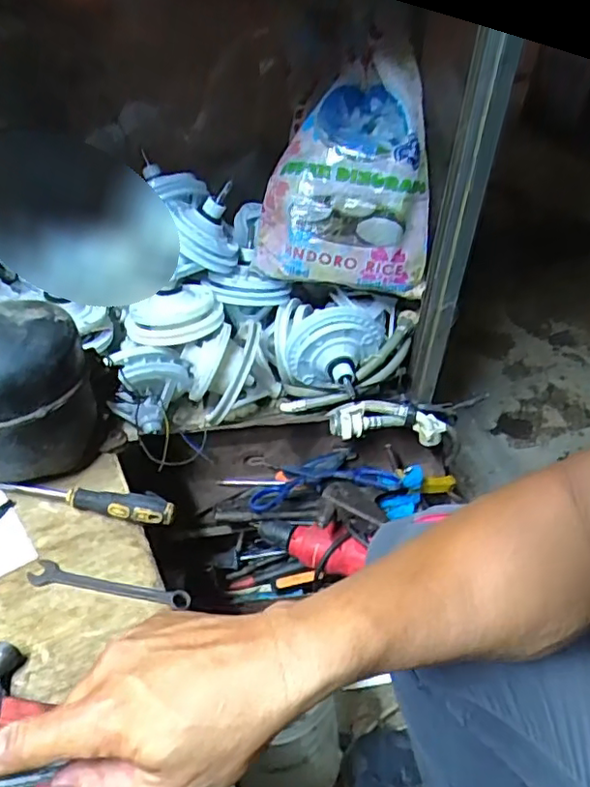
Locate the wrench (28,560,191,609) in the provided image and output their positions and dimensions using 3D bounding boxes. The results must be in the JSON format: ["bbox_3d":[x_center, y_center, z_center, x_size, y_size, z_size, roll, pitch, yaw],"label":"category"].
[{"bbox_3d":[-0.174,0.179,0.562,0.154,0.006,0.024,8,42,7],"label":"wrench"}]

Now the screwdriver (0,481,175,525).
[{"bbox_3d":[-0.306,0.095,0.630,0.369,0.026,0.027,9,42,7],"label":"screwdriver"}]

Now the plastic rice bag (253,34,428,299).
[{"bbox_3d":[0.080,-0.334,0.890,0.249,0.261,0.243,7,41,5],"label":"plastic rice bag"}]

